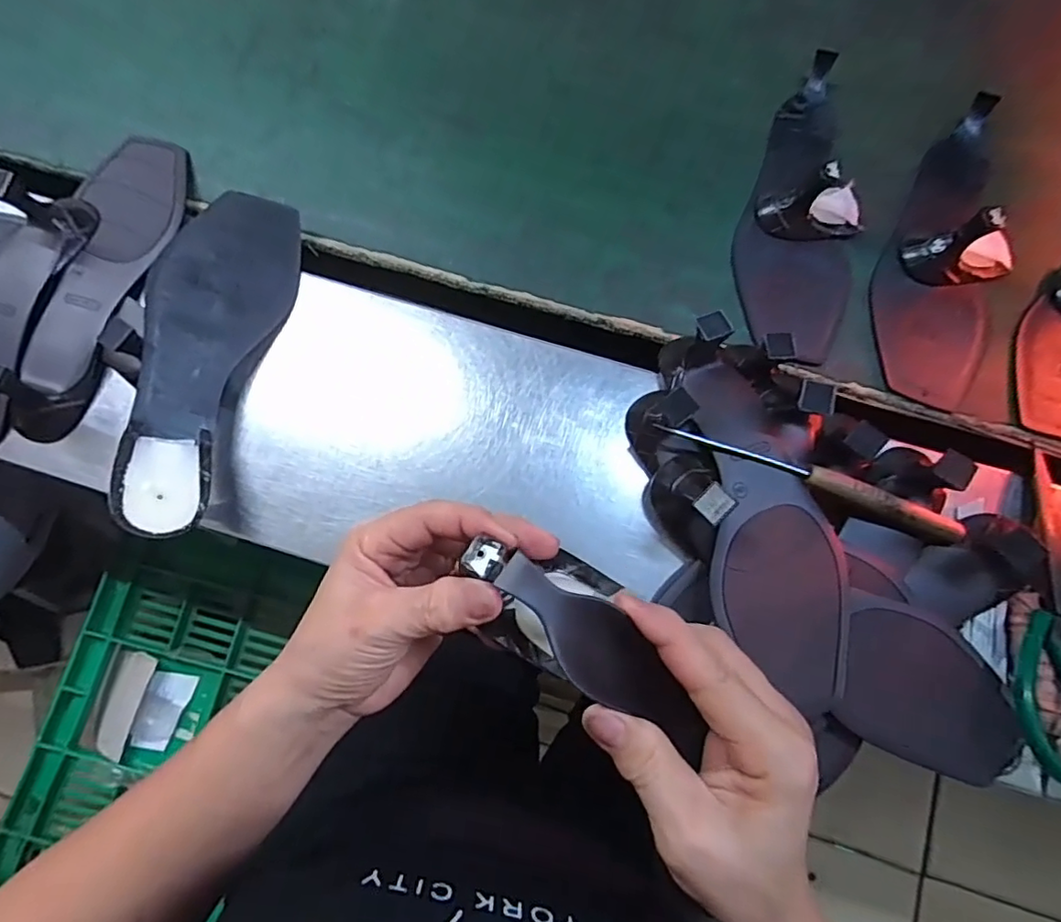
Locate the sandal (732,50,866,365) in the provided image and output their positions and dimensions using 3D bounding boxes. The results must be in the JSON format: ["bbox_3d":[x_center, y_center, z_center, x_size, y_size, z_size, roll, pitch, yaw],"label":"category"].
[{"bbox_3d":[0.218,-0.208,0.444,0.091,0.050,0.263,16,76,3],"label":"sandal"}]

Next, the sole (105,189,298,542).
[{"bbox_3d":[-0.226,-0.073,0.403,0.084,0.050,0.255,16,69,-21],"label":"sole"}]

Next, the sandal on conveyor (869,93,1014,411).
[{"bbox_3d":[0.328,-0.169,0.437,0.090,0.049,0.251,23,77,5],"label":"sandal on conveyor"}]

